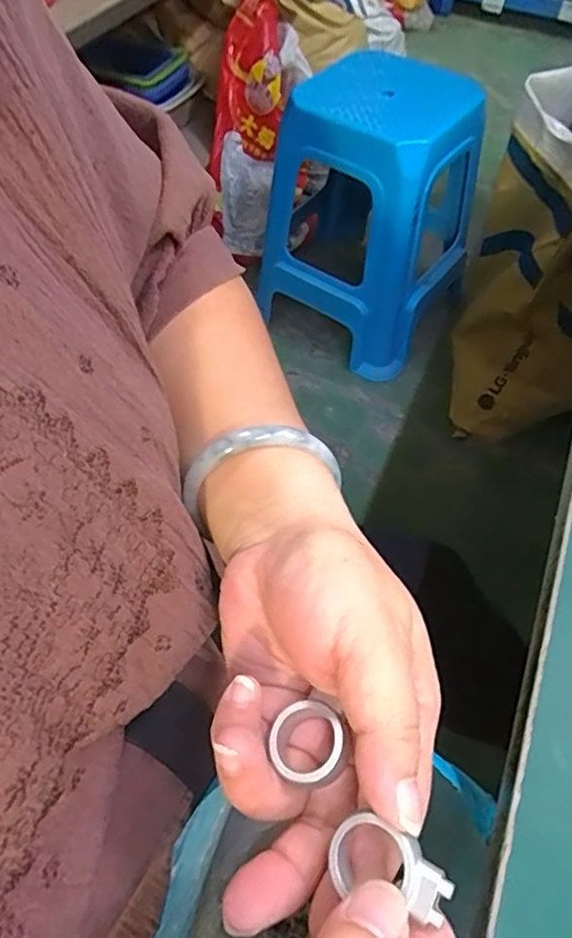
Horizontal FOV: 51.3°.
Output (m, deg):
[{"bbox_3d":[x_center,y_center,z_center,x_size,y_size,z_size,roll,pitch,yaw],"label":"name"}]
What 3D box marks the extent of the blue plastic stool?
[{"bbox_3d":[0.173,-0.534,1.242,0.352,0.472,0.339,28,60,17],"label":"blue plastic stool"}]

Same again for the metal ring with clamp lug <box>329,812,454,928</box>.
[{"bbox_3d":[0.030,0.112,0.167,0.032,0.004,0.020,13,77,17],"label":"metal ring with clamp lug"}]

